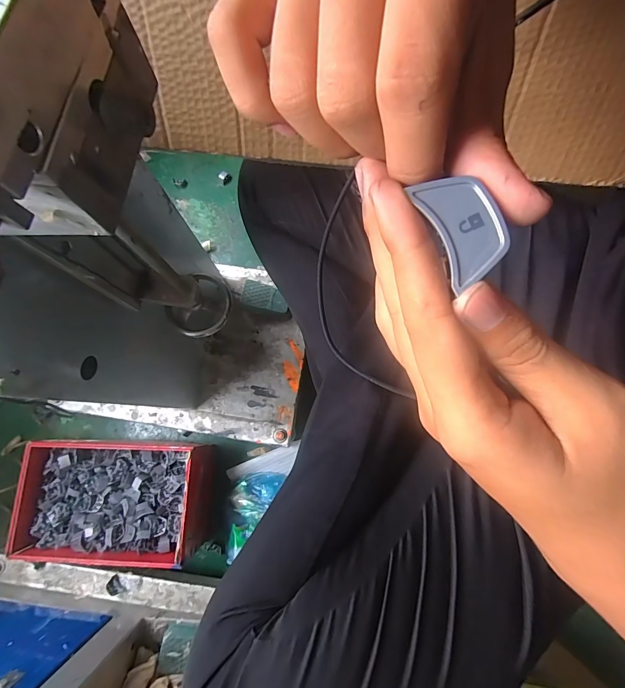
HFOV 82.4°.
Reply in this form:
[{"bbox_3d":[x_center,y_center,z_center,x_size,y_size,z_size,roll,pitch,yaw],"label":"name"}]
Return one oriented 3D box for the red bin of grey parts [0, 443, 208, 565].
[{"bbox_3d":[-0.444,0.348,0.814,0.376,0.146,0.238,2,78,1],"label":"red bin of grey parts"}]

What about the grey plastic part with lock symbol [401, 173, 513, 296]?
[{"bbox_3d":[0.048,-0.037,0.113,0.021,0.007,0.033,-19,78,-3],"label":"grey plastic part with lock symbol"}]

